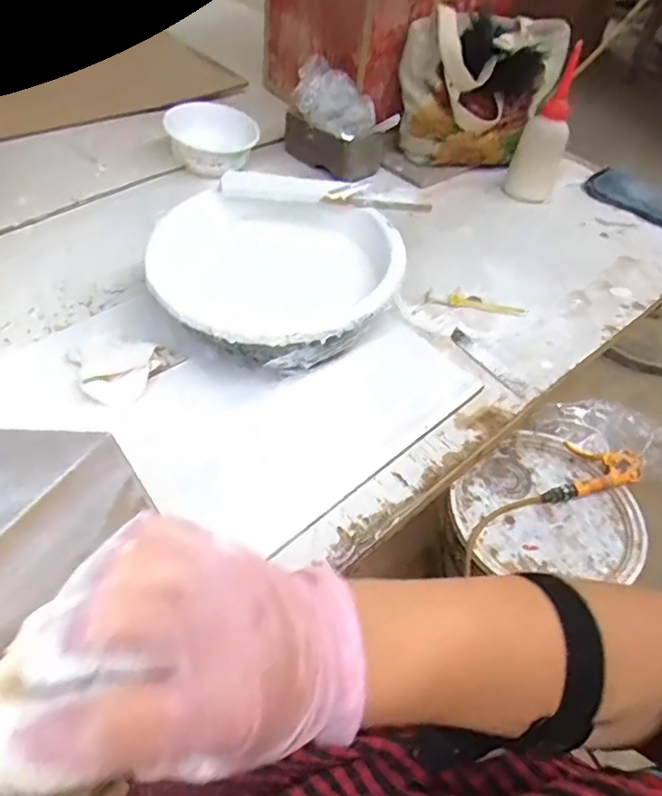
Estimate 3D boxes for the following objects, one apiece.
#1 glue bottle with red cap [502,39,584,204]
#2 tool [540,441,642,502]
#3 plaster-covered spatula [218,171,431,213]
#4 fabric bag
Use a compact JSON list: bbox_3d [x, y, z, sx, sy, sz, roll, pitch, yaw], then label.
[{"bbox_3d":[0.271,-0.331,0.732,0.060,0.150,0.058,20,52,12],"label":"glue bottle with red cap"},{"bbox_3d":[0.419,0.111,0.951,0.180,0.033,0.093,-8,52,-11],"label":"tool"},{"bbox_3d":[-0.006,-0.200,0.557,0.193,0.010,0.046,3,50,-3],"label":"plaster-covered spatula"},{"bbox_3d":[0.205,-0.411,0.775,0.203,0.155,0.122,-27,57,-24],"label":"fabric bag"}]

